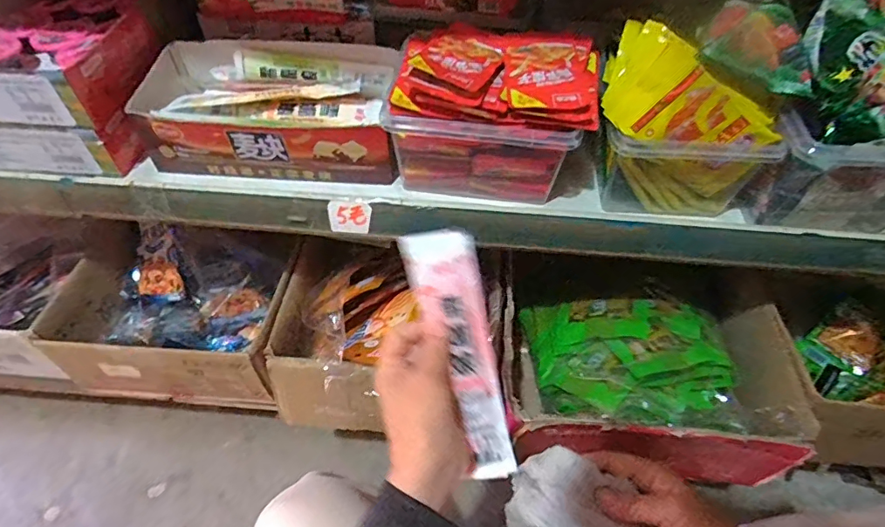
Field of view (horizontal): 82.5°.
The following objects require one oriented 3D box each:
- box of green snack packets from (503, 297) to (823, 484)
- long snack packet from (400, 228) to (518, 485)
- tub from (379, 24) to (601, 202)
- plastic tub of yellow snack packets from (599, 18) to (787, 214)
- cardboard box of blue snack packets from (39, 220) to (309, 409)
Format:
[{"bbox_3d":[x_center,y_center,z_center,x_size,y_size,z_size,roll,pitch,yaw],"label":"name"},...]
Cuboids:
[{"bbox_3d":[0.244,0.152,0.658,0.328,0.167,0.208,4,50,3],"label":"box of green snack packets"},{"bbox_3d":[0.020,0.072,0.395,0.052,0.200,0.005,-16,7,0],"label":"long snack packet"},{"bbox_3d":[0.051,-0.147,0.513,0.193,0.126,0.139,8,50,6],"label":"tub"},{"bbox_3d":[0.228,-0.131,0.485,0.154,0.163,0.108,5,50,4],"label":"plastic tub of yellow snack packets"},{"bbox_3d":[-0.356,0.073,0.700,0.293,0.132,0.200,2,50,1],"label":"cardboard box of blue snack packets"}]

